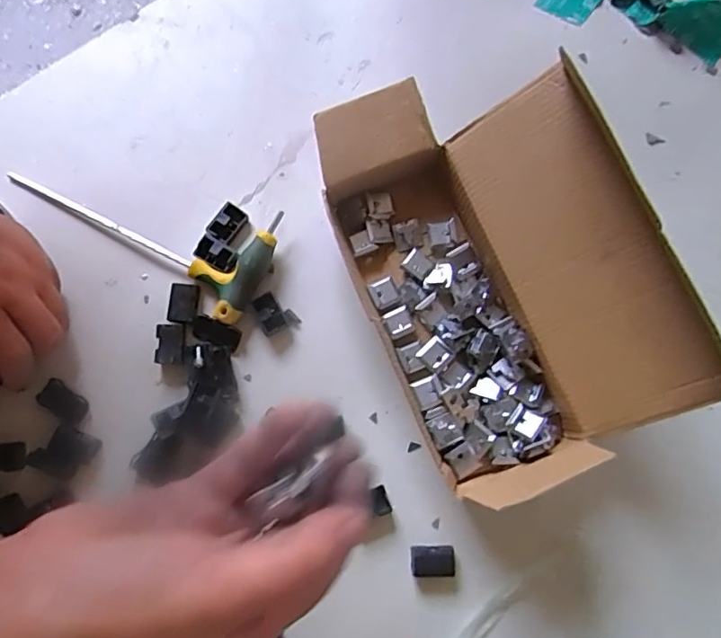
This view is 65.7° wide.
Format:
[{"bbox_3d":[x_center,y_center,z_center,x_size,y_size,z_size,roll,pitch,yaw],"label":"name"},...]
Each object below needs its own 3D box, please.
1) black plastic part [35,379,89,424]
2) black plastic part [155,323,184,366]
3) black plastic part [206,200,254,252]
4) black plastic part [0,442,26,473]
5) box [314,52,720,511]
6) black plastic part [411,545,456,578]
[{"bbox_3d":[-0.202,0.057,0.382,0.034,0.004,0.019,34,80,5],"label":"black plastic part"},{"bbox_3d":[-0.132,0.018,0.390,0.018,0.012,0.027,0,78,-2],"label":"black plastic part"},{"bbox_3d":[-0.094,-0.067,0.407,0.026,0.012,0.030,32,79,5],"label":"black plastic part"},{"bbox_3d":[-0.238,0.092,0.368,0.033,0.004,0.019,-5,79,-3],"label":"black plastic part"},{"bbox_3d":[0.086,-0.032,0.361,0.151,0.104,0.268,-23,80,-6],"label":"box"},{"bbox_3d":[0.048,0.160,0.367,0.028,0.008,0.019,1,78,-1],"label":"black plastic part"}]

